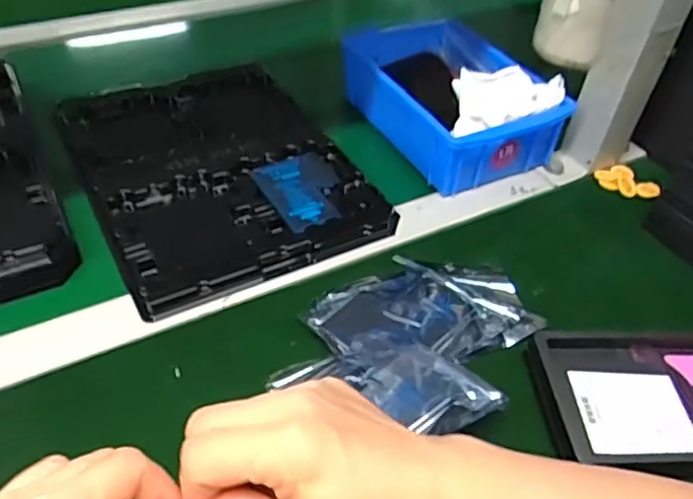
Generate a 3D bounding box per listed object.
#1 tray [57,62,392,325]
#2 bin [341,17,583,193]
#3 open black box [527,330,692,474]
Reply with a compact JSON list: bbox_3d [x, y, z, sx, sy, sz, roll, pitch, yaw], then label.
[{"bbox_3d":[-0.117,-0.079,0.547,0.214,0.013,0.297,-20,50,-23],"label":"tray"},{"bbox_3d":[0.095,-0.151,0.595,0.140,0.057,0.203,-20,50,-23],"label":"bin"},{"bbox_3d":[0.203,0.094,0.394,0.165,0.029,0.101,2,45,-3],"label":"open black box"}]

